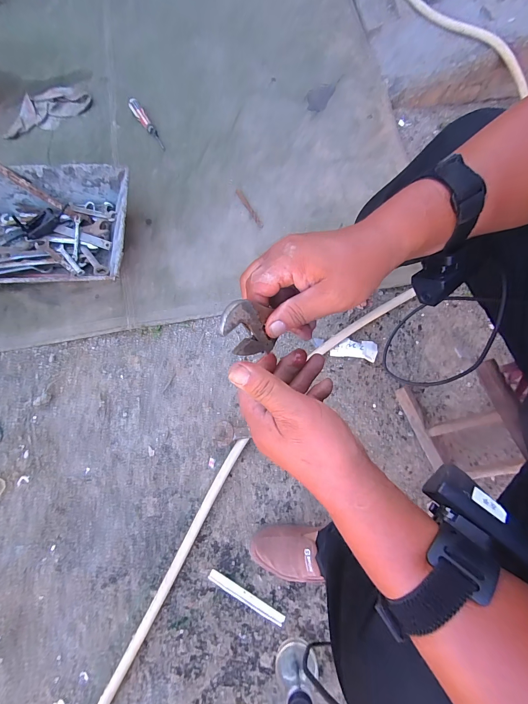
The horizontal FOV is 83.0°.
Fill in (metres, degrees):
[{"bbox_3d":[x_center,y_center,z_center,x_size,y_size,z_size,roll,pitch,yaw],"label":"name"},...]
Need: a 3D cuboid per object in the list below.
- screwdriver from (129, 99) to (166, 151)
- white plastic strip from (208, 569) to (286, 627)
[{"bbox_3d":[-0.341,-0.670,0.871,0.032,0.030,0.182,-36,93,-16],"label":"screwdriver"},{"bbox_3d":[-0.038,0.523,0.636,0.181,0.005,0.021,28,76,7],"label":"white plastic strip"}]

